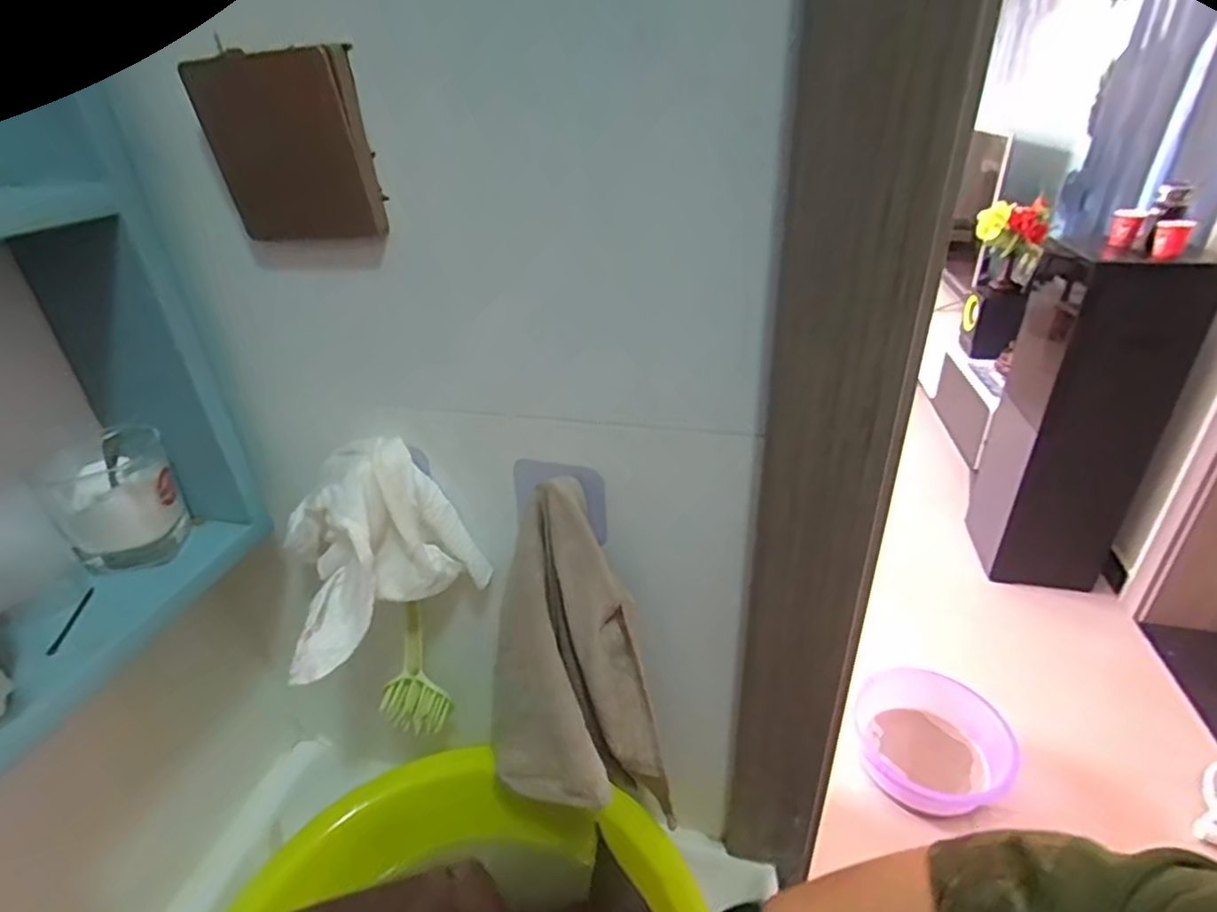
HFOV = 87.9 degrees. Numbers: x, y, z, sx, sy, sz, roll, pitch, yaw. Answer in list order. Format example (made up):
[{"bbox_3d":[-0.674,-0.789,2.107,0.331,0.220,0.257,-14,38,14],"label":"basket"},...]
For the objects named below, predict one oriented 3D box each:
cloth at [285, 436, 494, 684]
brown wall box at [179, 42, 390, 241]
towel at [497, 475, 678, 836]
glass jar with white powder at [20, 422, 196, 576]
[{"bbox_3d":[-0.158,0.048,0.408,0.127,0.100,0.095,-22,35,-29],"label":"cloth"},{"bbox_3d":[-0.162,-0.156,0.322,0.086,0.084,0.020,8,32,18],"label":"brown wall box"},{"bbox_3d":[-0.030,0.144,0.416,0.108,0.248,0.086,-15,33,-20],"label":"towel"},{"bbox_3d":[-0.299,0.033,0.389,0.059,0.079,0.067,25,40,39],"label":"glass jar with white powder"}]

